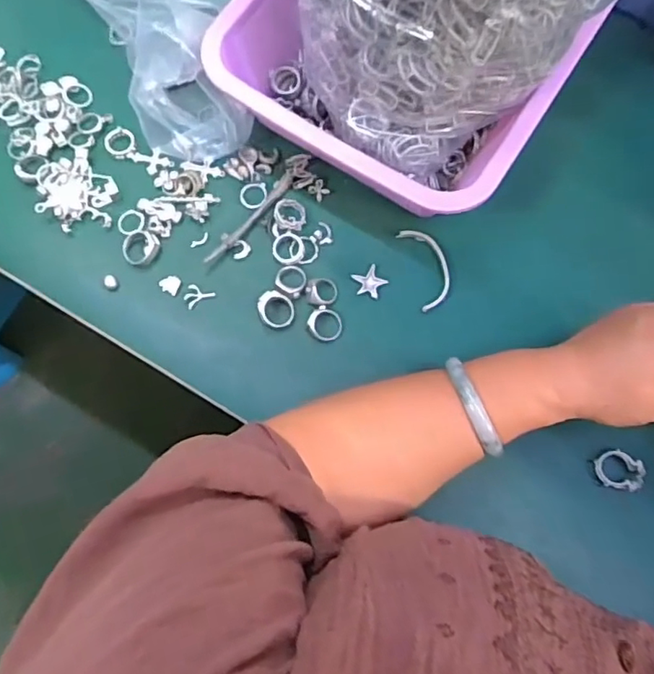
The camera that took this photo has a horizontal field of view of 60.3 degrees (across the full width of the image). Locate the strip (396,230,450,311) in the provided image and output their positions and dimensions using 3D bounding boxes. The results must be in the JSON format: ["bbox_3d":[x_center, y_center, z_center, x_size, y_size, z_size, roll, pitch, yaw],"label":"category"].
[{"bbox_3d":[0.076,-0.054,0.428,0.027,0.009,0.066,-16,78,-4],"label":"strip"}]

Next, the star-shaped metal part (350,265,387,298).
[{"bbox_3d":[0.033,-0.041,0.426,0.023,0.004,0.023,-24,78,-6],"label":"star-shaped metal part"}]

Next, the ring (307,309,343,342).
[{"bbox_3d":[-0.001,-0.009,0.417,0.025,0.005,0.023,0,77,-1],"label":"ring"}]

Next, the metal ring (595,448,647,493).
[{"bbox_3d":[0.205,0.093,0.393,0.031,0.009,0.025,20,77,4],"label":"metal ring"}]

